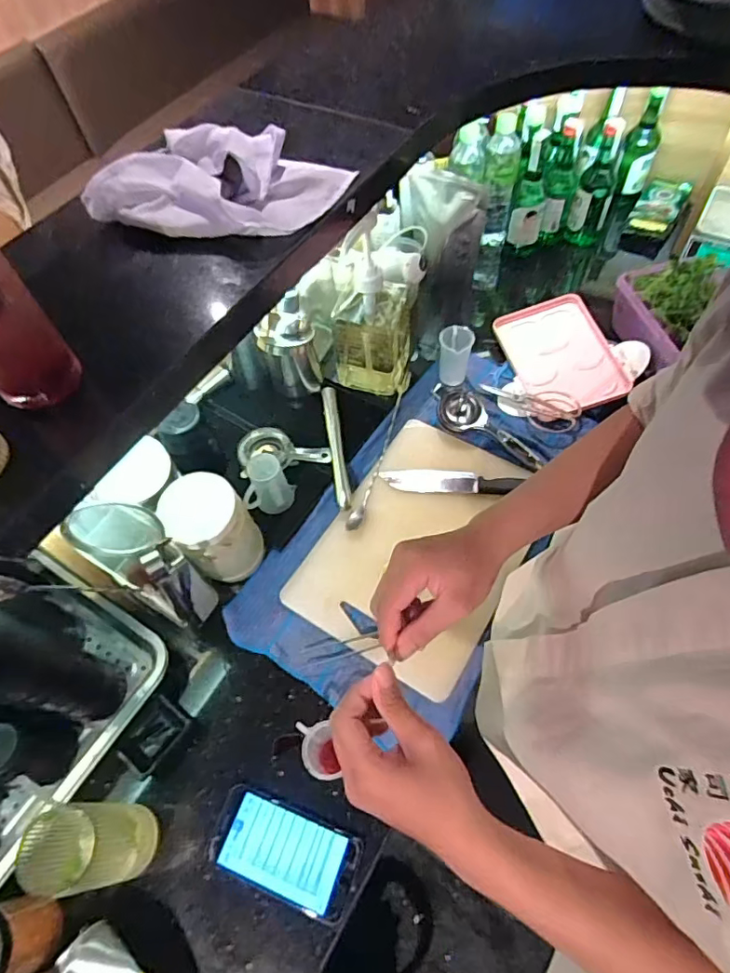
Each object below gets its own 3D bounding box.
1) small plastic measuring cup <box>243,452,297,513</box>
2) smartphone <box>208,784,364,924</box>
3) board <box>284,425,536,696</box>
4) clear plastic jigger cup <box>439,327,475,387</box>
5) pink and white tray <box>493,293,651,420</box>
[{"bbox_3d":[-0.136,-0.006,0.742,0.062,0.079,0.058,-2,59,3],"label":"small plastic measuring cup"},{"bbox_3d":[-0.085,0.381,0.558,0.156,0.007,0.081,17,62,13],"label":"smartphone"},{"bbox_3d":[0.069,0.065,0.722,0.262,0.027,0.340,26,66,20],"label":"board"},{"bbox_3d":[0.142,-0.209,0.846,0.050,0.082,0.048,-2,59,3],"label":"clear plastic jigger cup"},{"bbox_3d":[0.312,-0.211,0.860,0.219,0.022,0.208,-19,68,4],"label":"pink and white tray"}]

